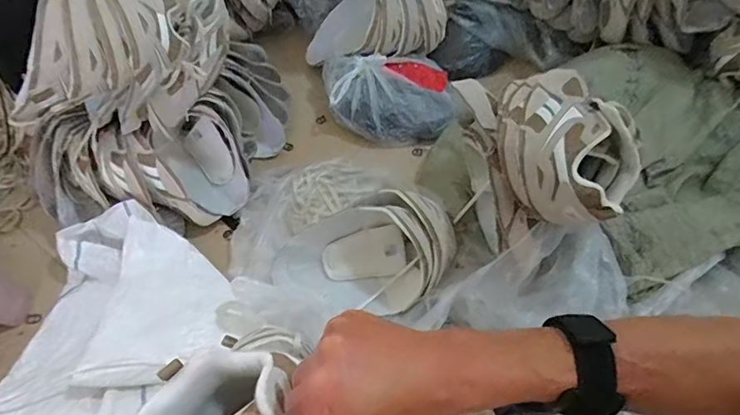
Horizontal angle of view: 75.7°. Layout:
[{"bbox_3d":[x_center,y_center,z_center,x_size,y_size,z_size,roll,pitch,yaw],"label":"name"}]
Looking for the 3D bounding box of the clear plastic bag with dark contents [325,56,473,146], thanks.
[{"bbox_3d":[0.042,-0.228,0.988,0.275,0.094,0.177,-1,56,1],"label":"clear plastic bag with dark contents"}]

